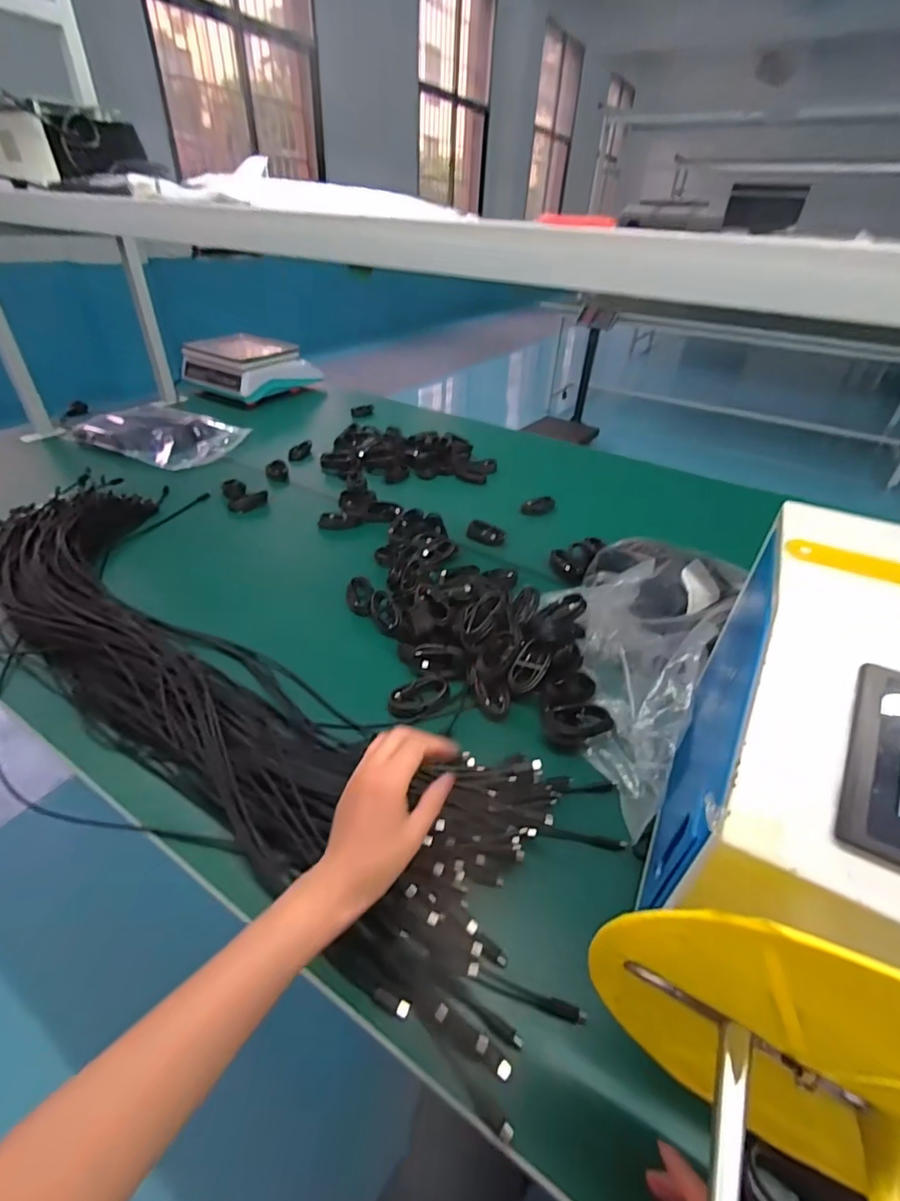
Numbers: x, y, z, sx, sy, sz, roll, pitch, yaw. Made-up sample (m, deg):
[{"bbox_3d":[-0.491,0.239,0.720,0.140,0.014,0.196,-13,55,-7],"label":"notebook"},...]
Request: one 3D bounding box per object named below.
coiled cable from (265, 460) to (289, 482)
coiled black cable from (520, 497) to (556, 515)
[{"bbox_3d":[-0.382,-0.286,1.102,0.047,0.027,0.055,-11,40,-18],"label":"coiled cable"},{"bbox_3d":[0.180,-0.194,1.021,0.068,0.028,0.023,-12,40,0],"label":"coiled black cable"}]

